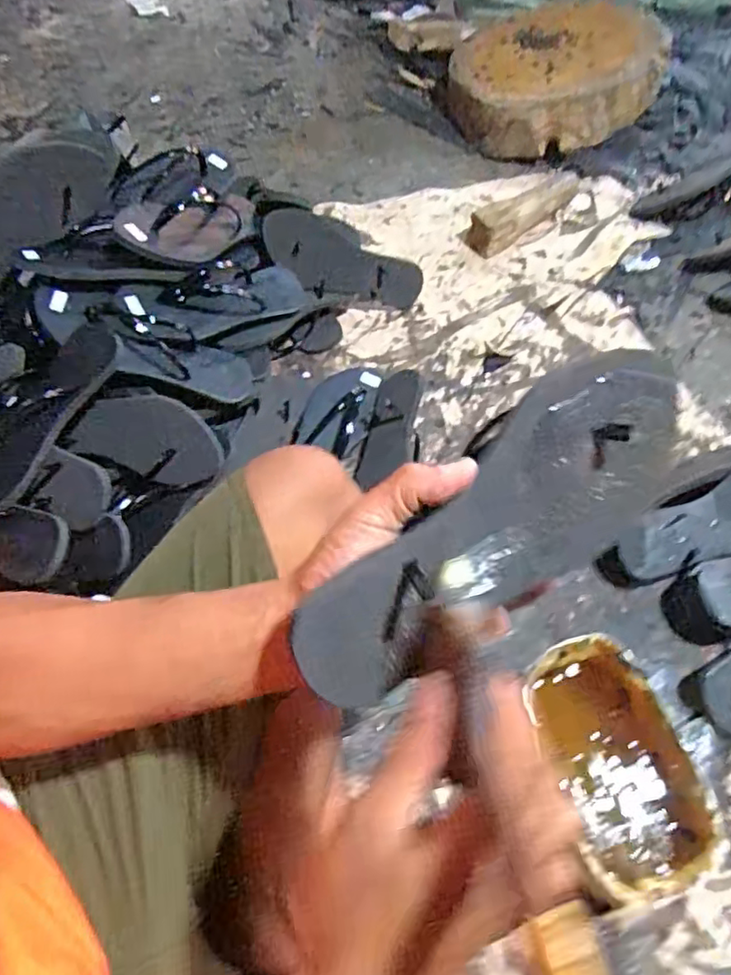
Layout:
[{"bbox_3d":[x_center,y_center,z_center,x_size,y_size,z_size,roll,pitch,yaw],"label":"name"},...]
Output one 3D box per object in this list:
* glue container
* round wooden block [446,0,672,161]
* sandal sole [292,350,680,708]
[{"bbox_3d":[0.218,0.248,0.562,0.117,0.091,0.204,-10,59,-4],"label":"glue container"},{"bbox_3d":[0.335,-0.751,1.144,0.369,0.139,0.308,9,60,7],"label":"round wooden block"},{"bbox_3d":[0.071,0.022,0.322,0.236,0.009,0.081,-41,100,-9],"label":"sandal sole"}]

